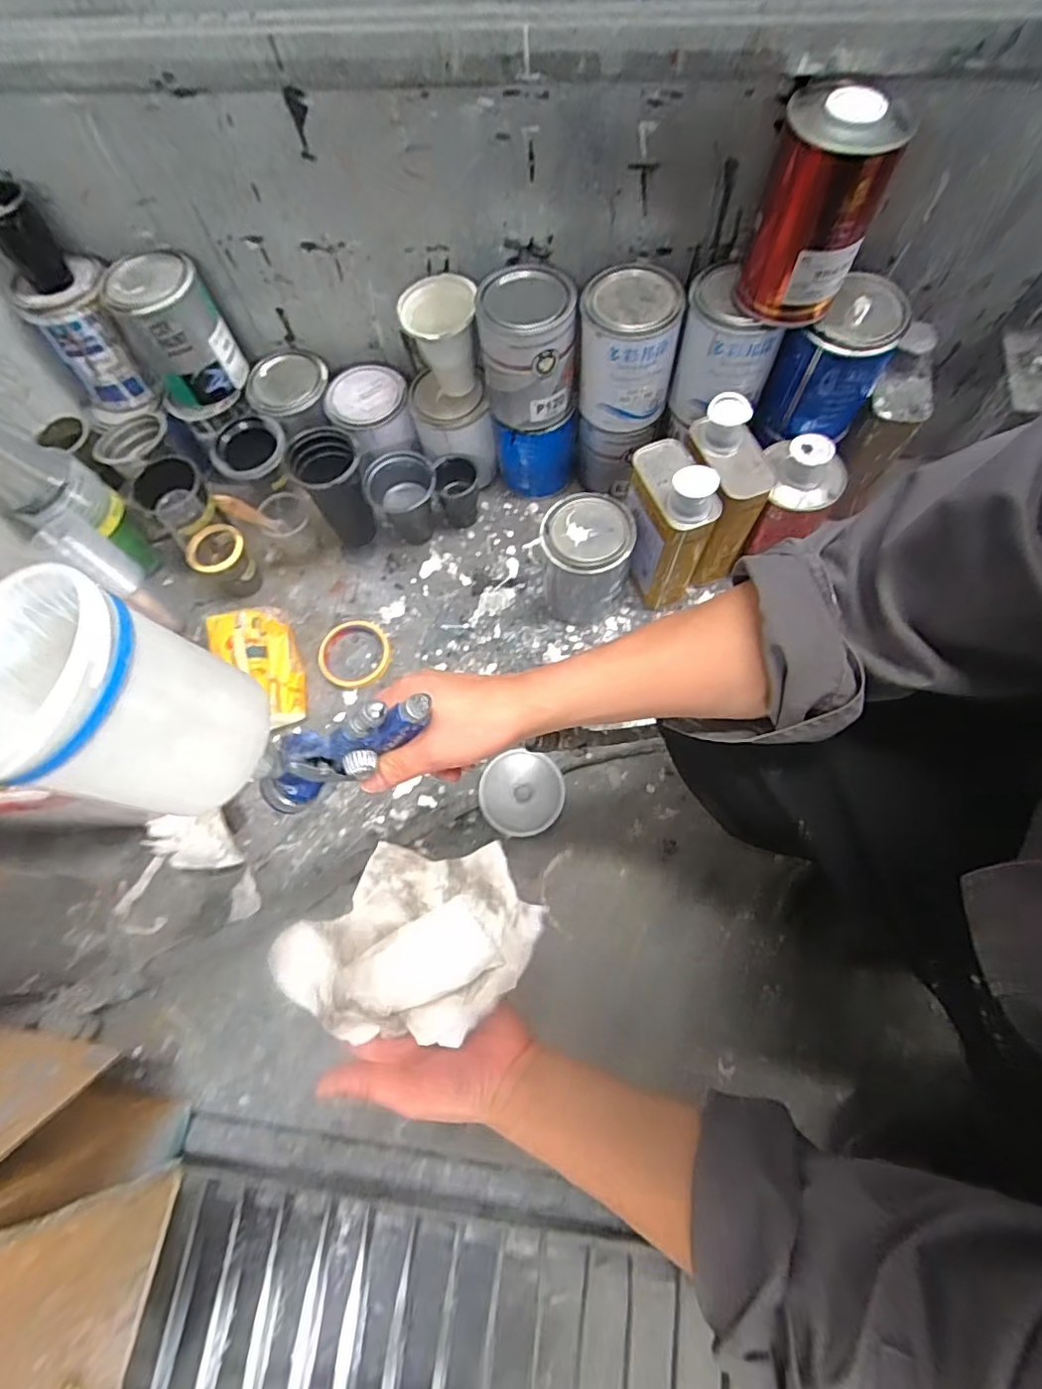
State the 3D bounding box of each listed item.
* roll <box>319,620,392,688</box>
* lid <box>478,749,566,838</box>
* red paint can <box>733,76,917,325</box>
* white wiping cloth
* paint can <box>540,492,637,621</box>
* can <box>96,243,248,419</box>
[{"bbox_3d":[-0.215,-0.056,0.762,0.086,0.024,0.093,-1,69,3],"label":"roll"},{"bbox_3d":[0.000,0.114,0.672,0.088,0.026,0.088,-1,69,3],"label":"lid"},{"bbox_3d":[0.257,-0.421,0.519,0.093,0.156,0.085,11,70,7],"label":"red paint can"},{"bbox_3d":[-0.073,0.181,0.413,0.137,0.059,0.166,42,77,17],"label":"white wiping cloth"},{"bbox_3d":[0.079,-0.161,0.724,0.098,0.136,0.093,-1,69,3],"label":"paint can"},{"bbox_3d":[-0.422,-0.441,0.722,0.111,0.140,0.115,-1,69,3],"label":"can"}]

